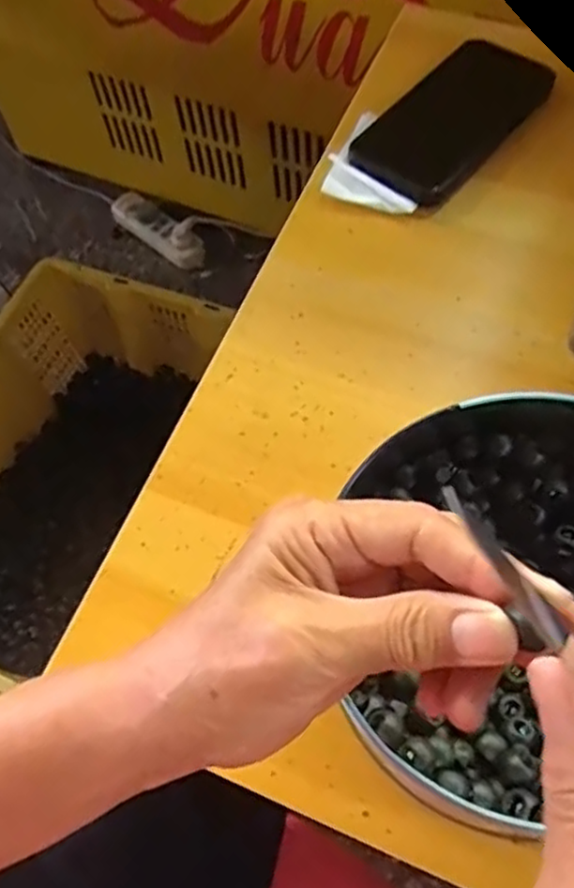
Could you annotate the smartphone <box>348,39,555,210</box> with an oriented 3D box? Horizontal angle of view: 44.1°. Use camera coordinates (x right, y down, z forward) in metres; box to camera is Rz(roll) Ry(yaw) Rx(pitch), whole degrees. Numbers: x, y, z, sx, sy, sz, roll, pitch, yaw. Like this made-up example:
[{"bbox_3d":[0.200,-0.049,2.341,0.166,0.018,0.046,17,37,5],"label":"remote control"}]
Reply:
[{"bbox_3d":[0.122,-0.238,0.519,0.078,0.009,0.161,41,77,7],"label":"smartphone"}]

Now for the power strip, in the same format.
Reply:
[{"bbox_3d":[-0.217,-0.359,1.198,0.191,0.050,0.055,37,71,20],"label":"power strip"}]

